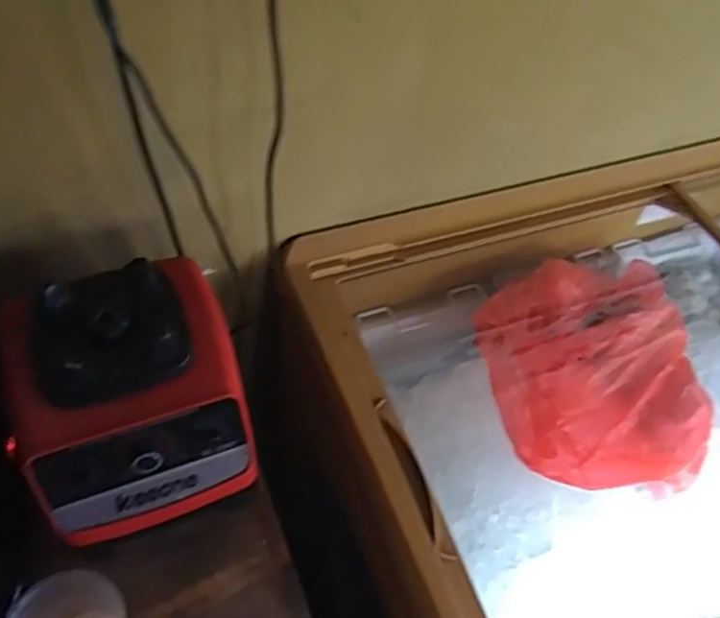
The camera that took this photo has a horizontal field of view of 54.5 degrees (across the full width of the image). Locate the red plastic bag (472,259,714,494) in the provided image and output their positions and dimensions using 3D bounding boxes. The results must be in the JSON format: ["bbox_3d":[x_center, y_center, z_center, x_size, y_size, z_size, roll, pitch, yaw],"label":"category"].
[{"bbox_3d":[0.281,0.068,0.836,0.276,0.048,0.295,-4,53,-8],"label":"red plastic bag"}]

